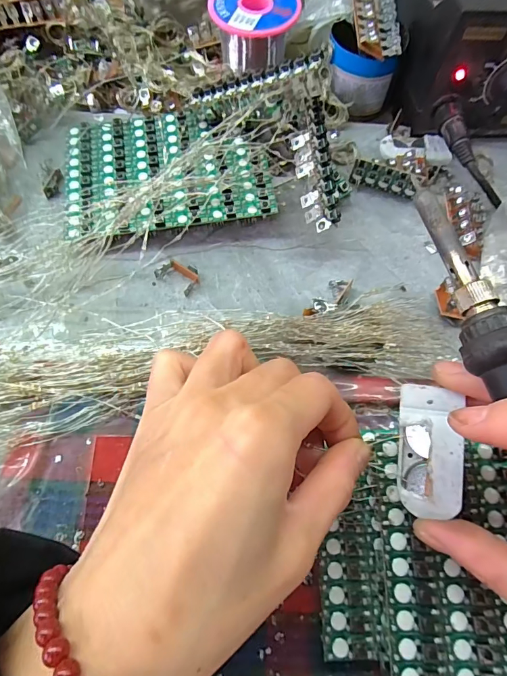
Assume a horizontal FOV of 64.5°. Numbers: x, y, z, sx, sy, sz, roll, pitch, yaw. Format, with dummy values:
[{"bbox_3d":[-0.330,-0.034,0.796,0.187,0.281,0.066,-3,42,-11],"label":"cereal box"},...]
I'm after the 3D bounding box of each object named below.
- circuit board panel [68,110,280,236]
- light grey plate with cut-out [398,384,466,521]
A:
[{"bbox_3d":[-0.056,-0.109,0.267,0.127,0.019,0.092,-8,68,-5],"label":"circuit board panel"},{"bbox_3d":[0.069,0.044,0.158,0.024,0.006,0.049,-5,84,35],"label":"light grey plate with cut-out"}]

